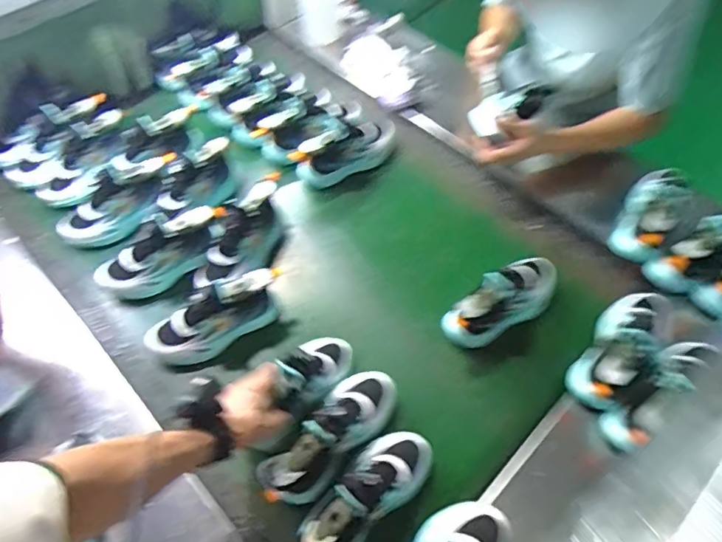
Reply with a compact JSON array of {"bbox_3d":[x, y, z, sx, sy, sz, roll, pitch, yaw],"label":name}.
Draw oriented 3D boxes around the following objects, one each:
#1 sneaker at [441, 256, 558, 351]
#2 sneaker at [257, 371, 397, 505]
[{"bbox_3d":[0.245,0.040,0.824,0.218,0.118,0.079,-31,62,-19],"label":"sneaker"},{"bbox_3d":[-0.044,0.225,0.704,0.085,0.115,0.229,39,52,22],"label":"sneaker"}]

